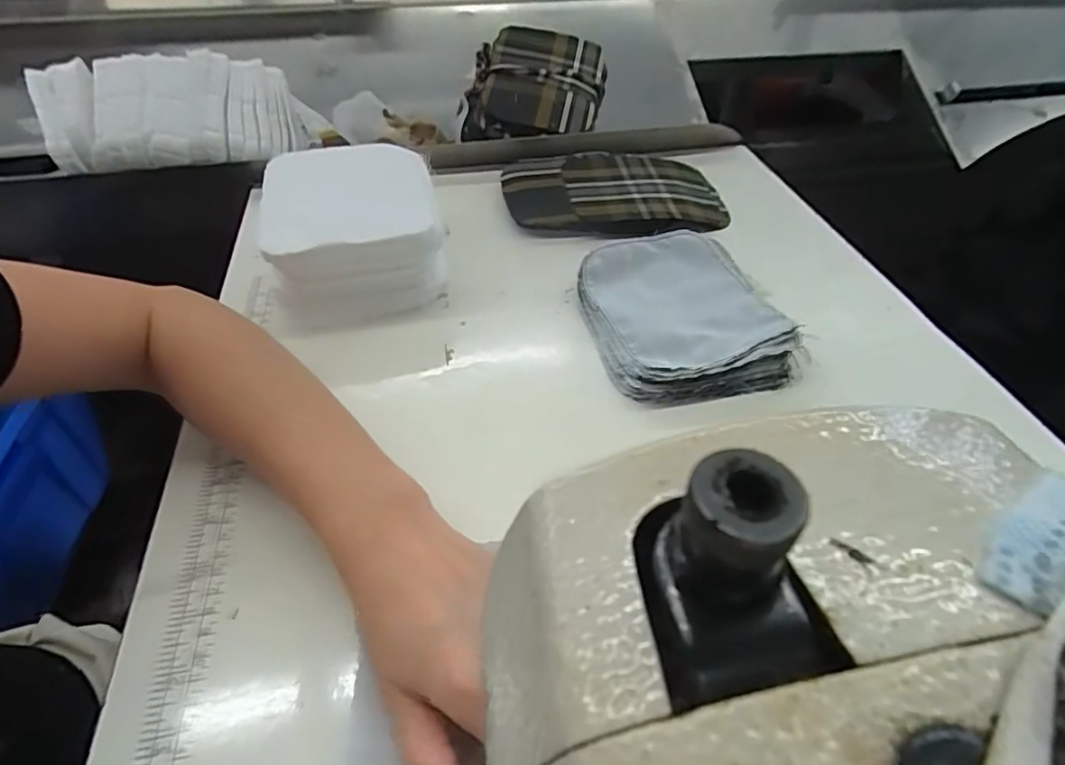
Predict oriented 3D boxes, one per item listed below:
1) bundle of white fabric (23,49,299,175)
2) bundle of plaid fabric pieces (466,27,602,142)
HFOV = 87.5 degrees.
[{"bbox_3d":[-0.357,-0.267,0.557,0.234,0.040,0.128,-13,76,-13],"label":"bundle of white fabric"},{"bbox_3d":[0.001,-0.340,0.638,0.149,0.065,0.168,9,47,8],"label":"bundle of plaid fabric pieces"}]

